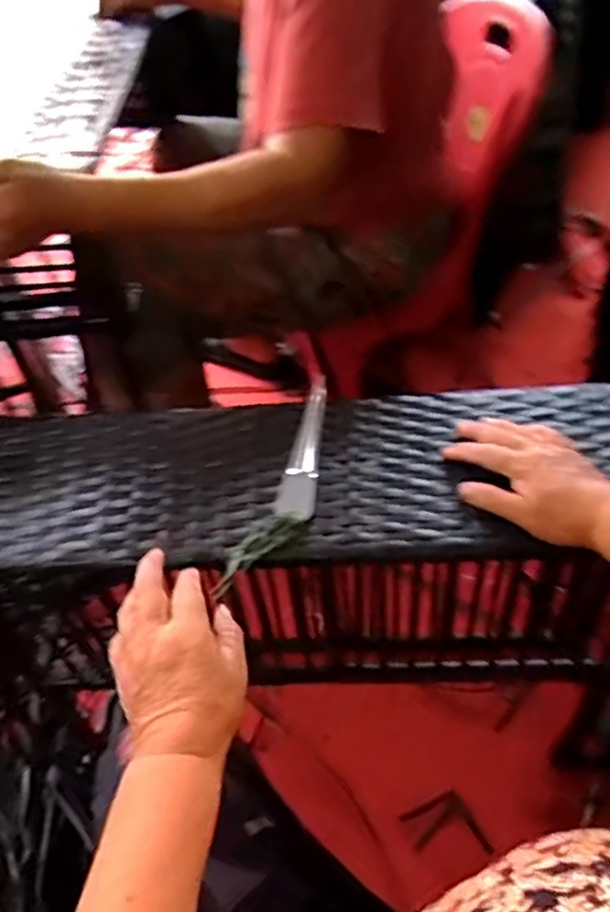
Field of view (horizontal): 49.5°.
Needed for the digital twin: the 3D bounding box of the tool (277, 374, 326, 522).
[{"bbox_3d":[0.002,-0.011,0.594,0.030,0.022,0.155,4,47,9],"label":"tool"}]

